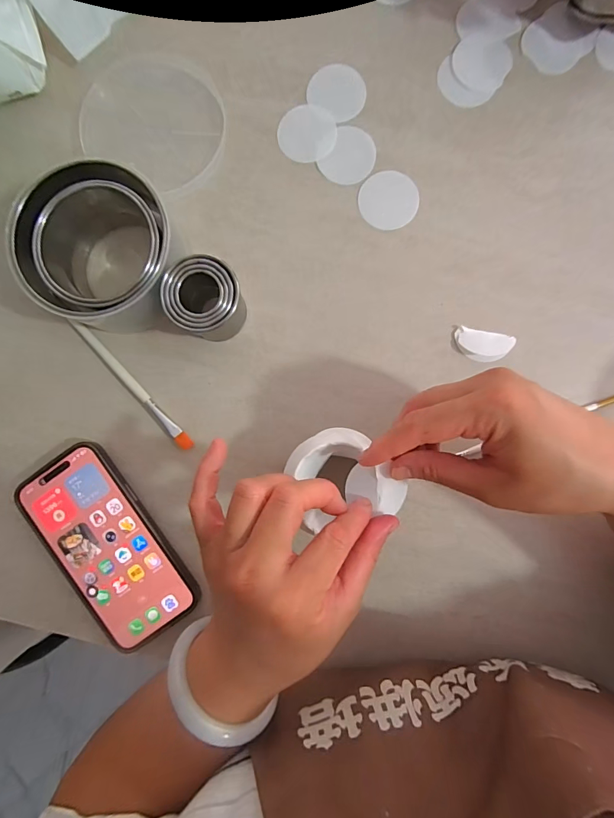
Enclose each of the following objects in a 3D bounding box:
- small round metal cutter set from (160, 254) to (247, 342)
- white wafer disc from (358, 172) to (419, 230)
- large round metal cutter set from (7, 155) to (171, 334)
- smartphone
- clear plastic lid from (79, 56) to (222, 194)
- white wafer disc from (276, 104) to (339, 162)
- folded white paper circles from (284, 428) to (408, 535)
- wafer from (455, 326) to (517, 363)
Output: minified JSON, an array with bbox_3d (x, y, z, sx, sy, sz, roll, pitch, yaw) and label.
[{"bbox_3d":[-0.076,-0.082,0.301,0.054,0.057,0.049,-32,87,0],"label":"small round metal cutter set"},{"bbox_3d":[0.068,-0.174,0.325,0.047,0.004,0.047,0,88,2],"label":"white wafer disc"},{"bbox_3d":[-0.153,-0.118,0.300,0.109,0.062,0.103,0,88,2],"label":"large round metal cutter set"},{"bbox_3d":[-0.158,0.109,0.316,0.075,0.015,0.161,-36,87,0],"label":"smartphone"},{"bbox_3d":[-0.127,-0.246,0.331,0.120,0.010,0.107,25,89,2],"label":"clear plastic lid"},{"bbox_3d":[0.000,-0.232,0.329,0.047,0.004,0.048,-5,88,1],"label":"white wafer disc"},{"bbox_3d":[0.025,0.048,0.272,0.070,0.023,0.068,0,88,2],"label":"folded white paper circles"},{"bbox_3d":[0.143,-0.051,0.319,0.046,0.004,0.024,13,88,2],"label":"wafer"}]

